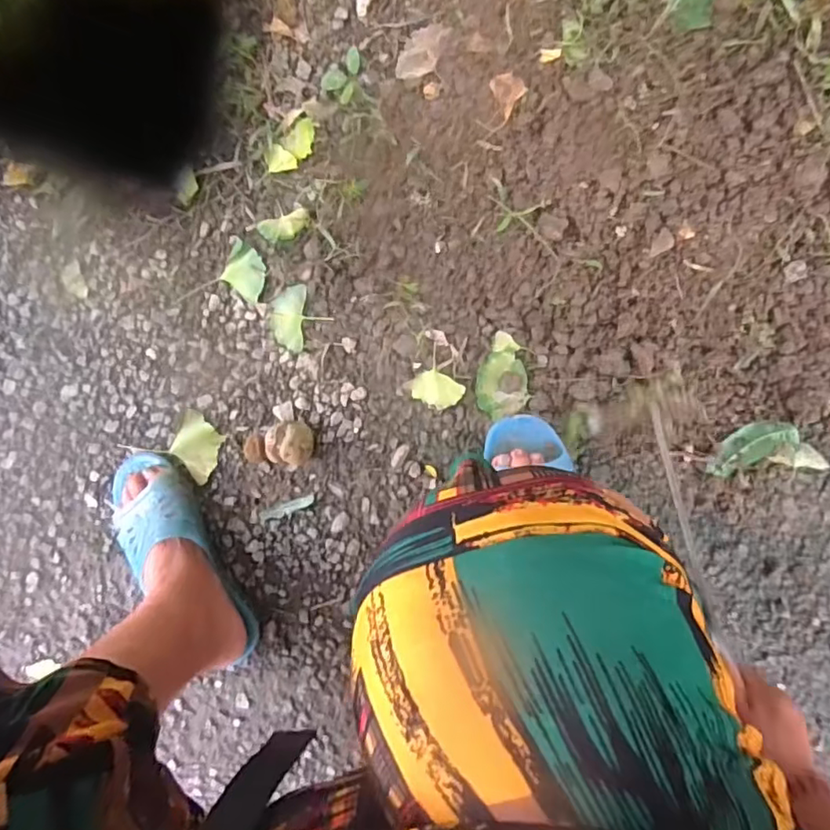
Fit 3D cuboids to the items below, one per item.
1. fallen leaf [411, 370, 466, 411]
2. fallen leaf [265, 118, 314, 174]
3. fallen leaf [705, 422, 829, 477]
[{"bbox_3d":[0.022,-0.025,0.603,0.050,0.006,0.038,34,110,7],"label":"fallen leaf"},{"bbox_3d":[-0.131,-0.284,0.614,0.067,0.009,0.031,-35,117,21],"label":"fallen leaf"},{"bbox_3d":[0.339,0.032,0.553,0.104,0.018,0.047,-6,86,6],"label":"fallen leaf"}]

